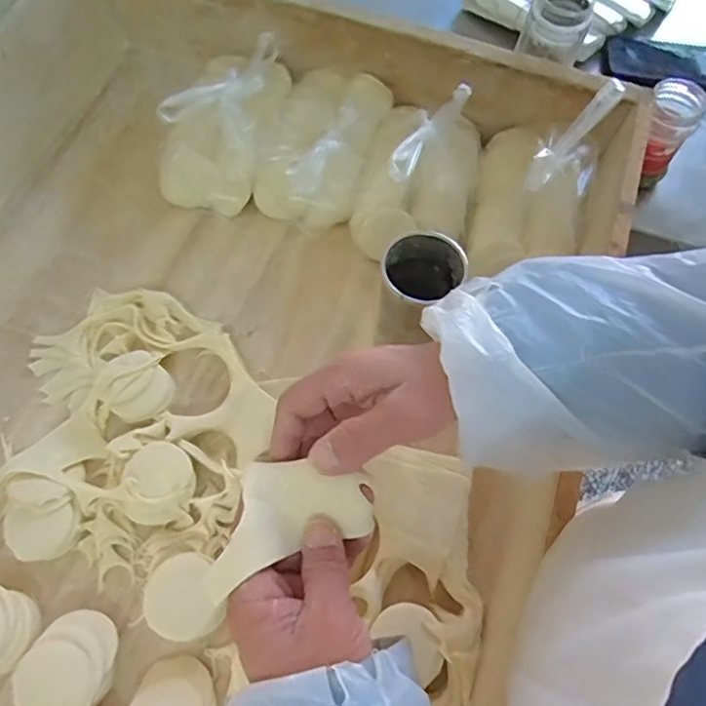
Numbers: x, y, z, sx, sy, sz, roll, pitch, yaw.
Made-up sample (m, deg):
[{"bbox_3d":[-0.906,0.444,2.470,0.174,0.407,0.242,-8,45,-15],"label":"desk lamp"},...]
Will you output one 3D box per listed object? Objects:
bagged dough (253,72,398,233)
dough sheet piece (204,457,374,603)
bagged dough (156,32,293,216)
[{"bbox_3d":[-0.033,-0.229,0.635,0.111,0.078,0.183,17,67,6],"label":"bagged dough"},{"bbox_3d":[-0.038,0.085,0.306,0.089,0.023,0.054,-23,68,-11],"label":"dough sheet piece"},{"bbox_3d":[-0.139,-0.261,0.630,0.113,0.110,0.192,18,67,7],"label":"bagged dough"}]

